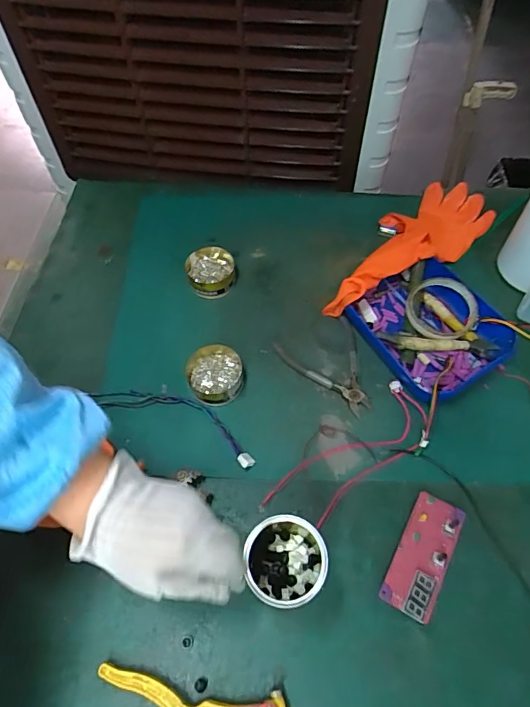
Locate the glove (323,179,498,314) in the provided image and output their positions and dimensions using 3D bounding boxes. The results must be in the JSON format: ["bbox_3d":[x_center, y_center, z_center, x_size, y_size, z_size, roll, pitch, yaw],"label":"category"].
[{"bbox_3d":[0.204,-0.173,0.654,0.353,0.057,0.125,-34,65,-19],"label":"glove"}]

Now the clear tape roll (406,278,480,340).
[{"bbox_3d":[0.221,-0.059,0.579,0.090,0.023,0.077,-26,62,-15],"label":"clear tape roll"}]

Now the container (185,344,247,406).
[{"bbox_3d":[-0.058,0.025,0.550,0.065,0.021,0.074,-11,59,-7],"label":"container"}]

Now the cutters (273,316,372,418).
[{"bbox_3d":[0.086,0.019,0.562,0.102,0.005,0.123,-25,62,-15],"label":"cutters"}]

